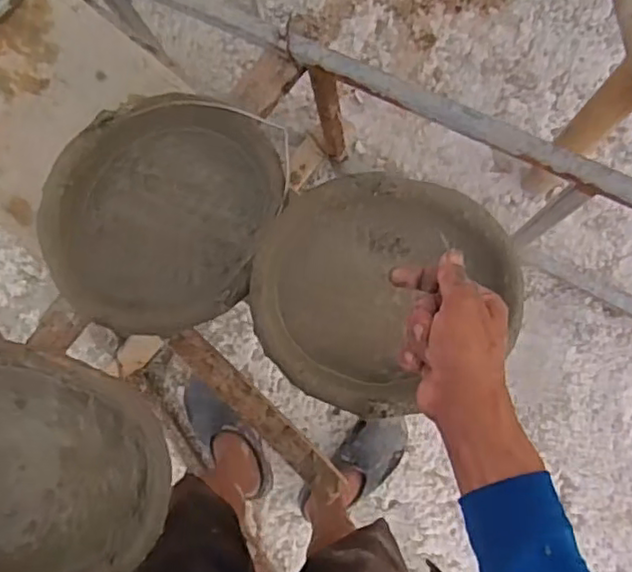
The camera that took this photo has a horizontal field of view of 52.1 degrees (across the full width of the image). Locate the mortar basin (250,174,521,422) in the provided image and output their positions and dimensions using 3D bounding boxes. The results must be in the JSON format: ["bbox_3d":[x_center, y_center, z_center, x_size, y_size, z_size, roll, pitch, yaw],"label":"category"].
[{"bbox_3d":[0.057,-0.003,0.662,0.236,0.061,0.236,0,86,3],"label":"mortar basin"}]

